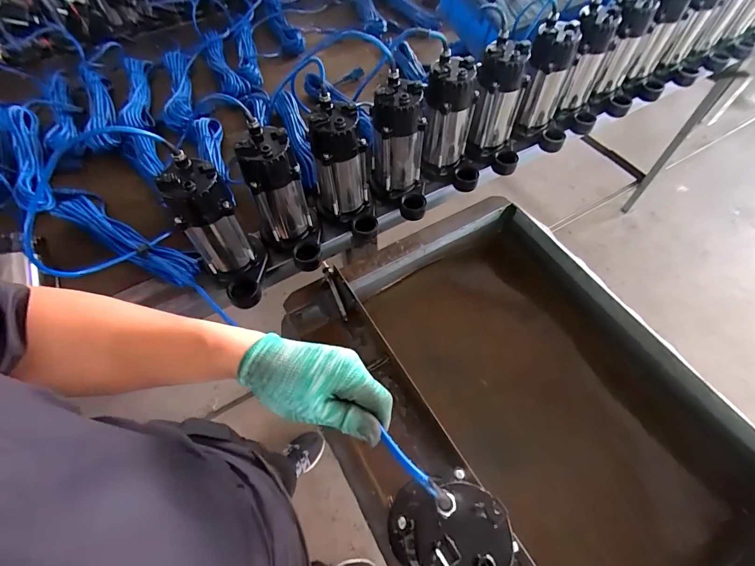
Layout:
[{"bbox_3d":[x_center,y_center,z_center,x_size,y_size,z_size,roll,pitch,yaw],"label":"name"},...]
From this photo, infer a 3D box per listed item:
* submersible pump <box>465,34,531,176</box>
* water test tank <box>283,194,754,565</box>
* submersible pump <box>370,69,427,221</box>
[{"bbox_3d":[0.267,-0.371,0.813,0.126,0.230,0.129,11,59,6],"label":"submersible pump"},{"bbox_3d":[0.240,0.237,0.676,0.583,0.225,0.753,-26,62,-15],"label":"water test tank"},{"bbox_3d":[0.049,-0.255,0.748,0.111,0.229,0.158,-30,63,-17],"label":"submersible pump"}]

